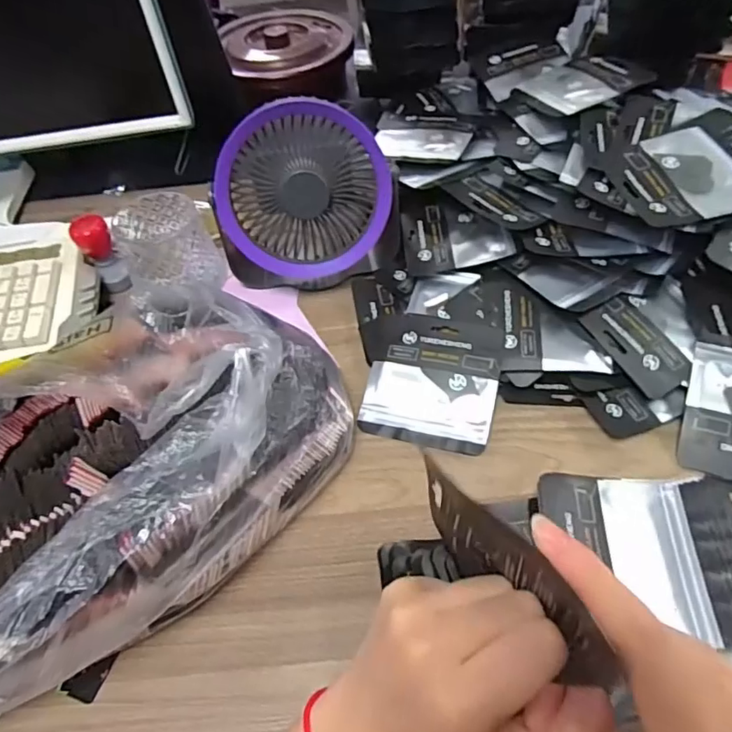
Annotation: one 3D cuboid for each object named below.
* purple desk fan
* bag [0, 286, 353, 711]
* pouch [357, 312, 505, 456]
[{"bbox_3d":[-0.052,-0.146,0.490,0.162,0.147,0.070,-4,51,1],"label":"purple desk fan"},{"bbox_3d":[-0.206,0.092,0.355,0.408,0.132,0.194,-30,55,-18],"label":"bag"},{"bbox_3d":[0.054,0.010,0.455,0.105,0.008,0.112,8,68,15],"label":"pouch"}]

